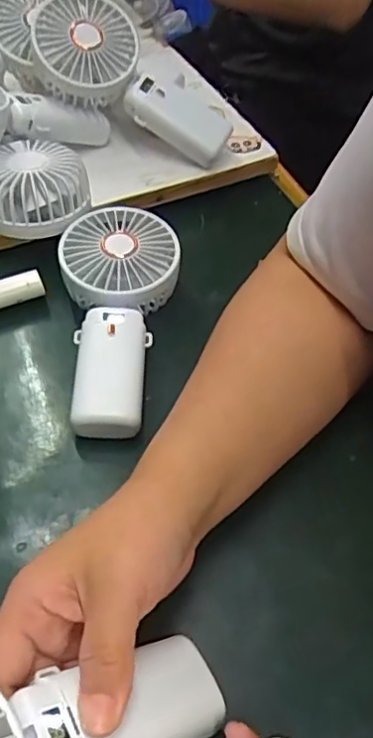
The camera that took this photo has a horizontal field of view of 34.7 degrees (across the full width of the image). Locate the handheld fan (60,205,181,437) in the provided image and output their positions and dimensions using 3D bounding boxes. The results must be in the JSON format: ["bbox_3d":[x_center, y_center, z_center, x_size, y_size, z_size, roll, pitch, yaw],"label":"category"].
[{"bbox_3d":[-0.047,-0.040,0.428,0.086,0.043,0.184,-2,53,-3],"label":"handheld fan"}]

